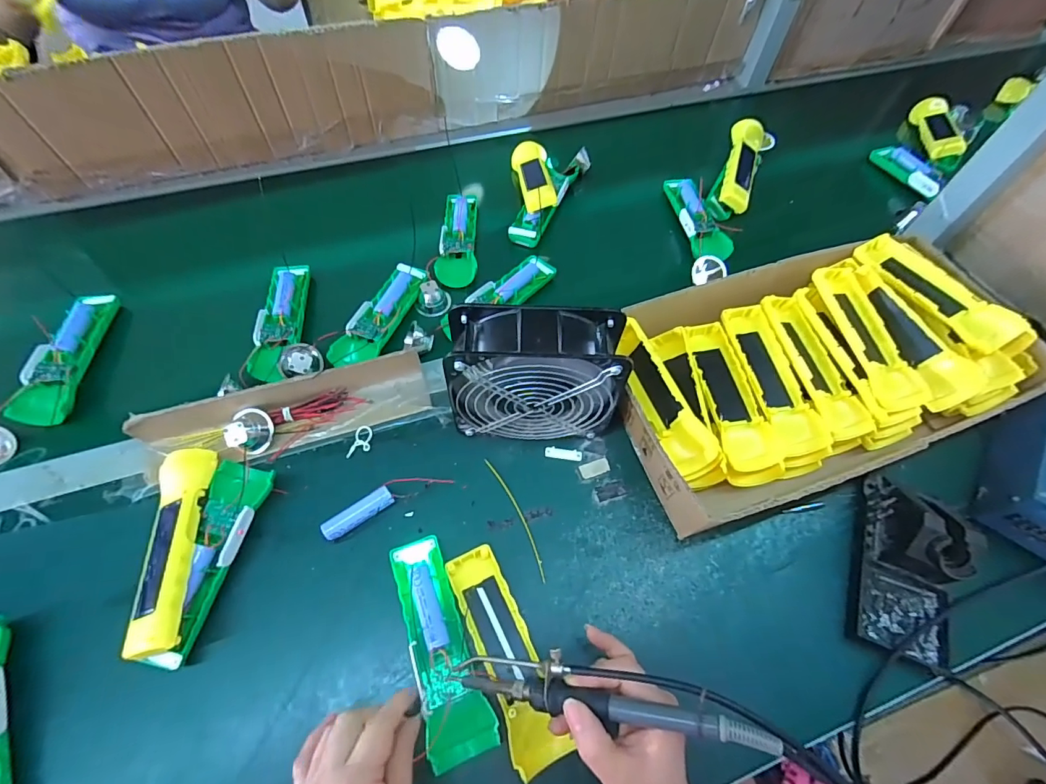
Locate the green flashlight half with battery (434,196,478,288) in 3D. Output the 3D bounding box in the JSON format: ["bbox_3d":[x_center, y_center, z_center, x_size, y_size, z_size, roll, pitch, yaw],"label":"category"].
[{"bbox_3d":[-0.086,-0.208,0.612,0.050,0.022,0.158,-3,59,0],"label":"green flashlight half with battery"}]

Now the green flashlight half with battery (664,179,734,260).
[{"bbox_3d":[0.244,-0.248,0.643,0.053,0.027,0.154,-6,59,-2],"label":"green flashlight half with battery"}]

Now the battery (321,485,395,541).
[{"bbox_3d":[-0.150,0.113,0.427,0.064,0.019,0.019,-30,62,-15],"label":"battery"}]

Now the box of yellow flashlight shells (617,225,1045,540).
[{"bbox_3d":[0.297,-0.026,0.479,0.417,0.079,0.230,-21,60,-10],"label":"box of yellow flashlight shells"}]

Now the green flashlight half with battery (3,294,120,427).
[{"bbox_3d":[-0.490,-0.040,0.496,0.050,0.028,0.166,-7,59,-2],"label":"green flashlight half with battery"}]

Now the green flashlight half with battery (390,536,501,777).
[{"bbox_3d":[-0.068,0.198,0.372,0.048,0.025,0.163,-18,61,-11],"label":"green flashlight half with battery"}]

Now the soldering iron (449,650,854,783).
[{"bbox_3d":[0.064,0.198,0.298,0.239,0.028,0.034,-2,58,21],"label":"soldering iron"}]

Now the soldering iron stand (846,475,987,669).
[{"bbox_3d":[0.341,0.146,0.395,0.077,0.068,0.152,23,64,10],"label":"soldering iron stand"}]

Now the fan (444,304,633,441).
[{"bbox_3d":[0.011,-0.011,0.426,0.149,0.147,0.067,3,62,0],"label":"fan"}]

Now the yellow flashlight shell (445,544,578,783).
[{"bbox_3d":[-0.017,0.207,0.373,0.046,0.017,0.161,-17,56,-11],"label":"yellow flashlight shell"}]

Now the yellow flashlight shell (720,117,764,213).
[{"bbox_3d":[0.320,-0.335,0.682,0.048,0.039,0.166,18,61,13],"label":"yellow flashlight shell"}]

